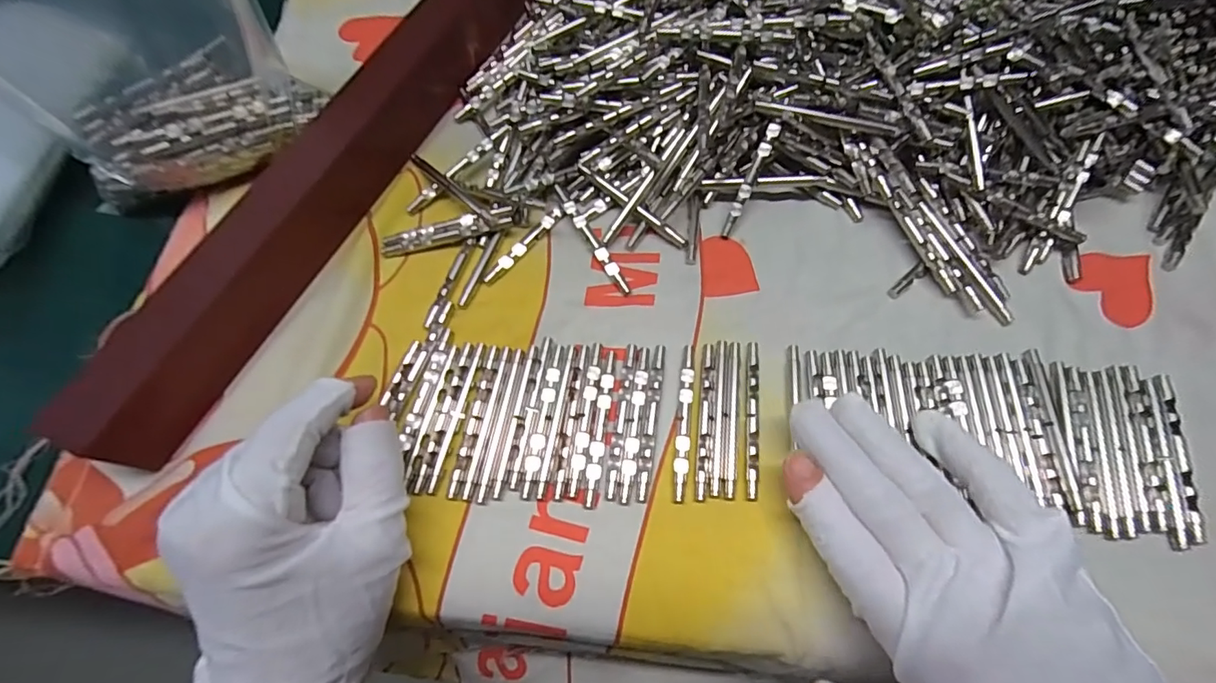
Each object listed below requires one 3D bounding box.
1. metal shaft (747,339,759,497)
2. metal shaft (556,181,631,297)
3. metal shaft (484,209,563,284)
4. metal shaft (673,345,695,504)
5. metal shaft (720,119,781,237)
[{"bbox_3d":[0.063,0.032,0.221,0.005,0.004,0.068,5,70,3],"label":"metal shaft"},{"bbox_3d":[-0.008,-0.051,0.257,0.006,0.008,0.066,-31,72,-9],"label":"metal shaft"},{"bbox_3d":[-0.042,-0.049,0.259,0.006,0.004,0.053,39,75,14],"label":"metal shaft"},{"bbox_3d":[0.033,0.034,0.222,0.006,0.004,0.068,6,70,4],"label":"metal shaft"},{"bbox_3d":[0.069,-0.078,0.253,0.006,0.005,0.058,25,102,10],"label":"metal shaft"}]

